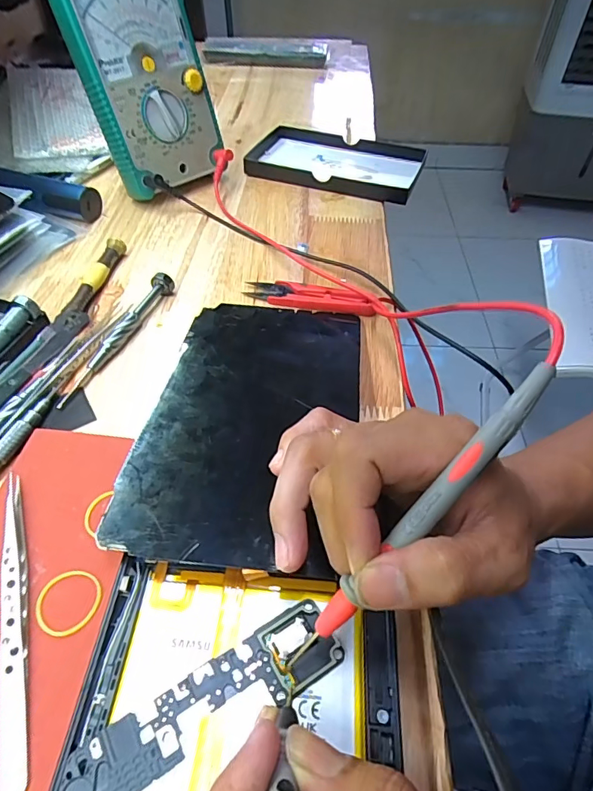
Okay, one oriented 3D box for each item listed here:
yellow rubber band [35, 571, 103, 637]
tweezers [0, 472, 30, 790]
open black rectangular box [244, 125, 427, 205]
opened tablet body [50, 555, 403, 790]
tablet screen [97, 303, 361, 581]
[{"bbox_3d":[-0.102,0.091,0.206,0.028,0.004,0.028,9,50,7],"label":"yellow rubber band"},{"bbox_3d":[-0.125,0.091,0.202,0.010,0.010,0.135,-16,51,-14],"label":"tweezers"},{"bbox_3d":[0.041,-0.252,0.499,0.175,0.020,0.117,17,51,14],"label":"open black rectangular box"},{"bbox_3d":[-0.024,0.140,0.164,0.121,0.009,0.155,3,49,2],"label":"opened tablet body"},{"bbox_3d":[-0.023,0.005,0.274,0.115,0.004,0.203,6,43,3],"label":"tablet screen"}]

